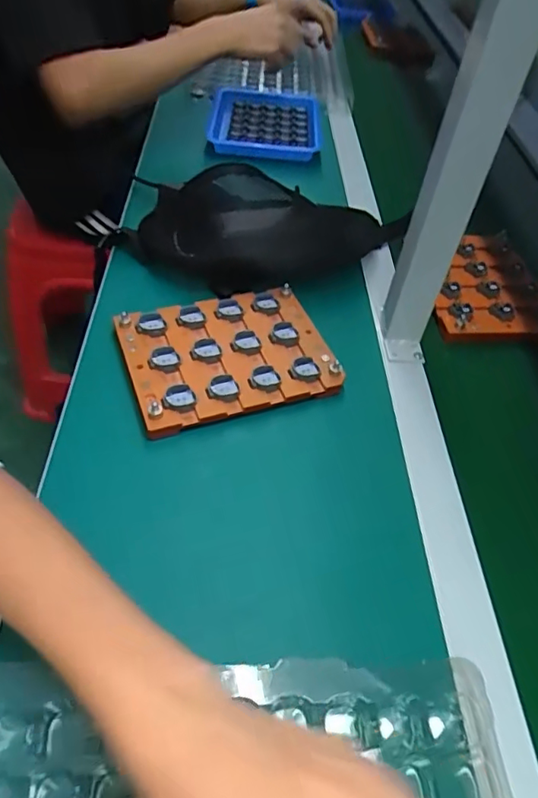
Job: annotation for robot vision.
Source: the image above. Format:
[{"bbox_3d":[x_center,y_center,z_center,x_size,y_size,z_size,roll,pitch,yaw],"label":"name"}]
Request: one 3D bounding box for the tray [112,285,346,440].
[{"bbox_3d":[-0.041,-0.046,0.529,0.187,0.020,0.148,-13,48,-18],"label":"tray"}]

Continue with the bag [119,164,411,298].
[{"bbox_3d":[0.001,-0.204,0.628,0.332,0.089,0.164,-7,46,-13],"label":"bag"}]

